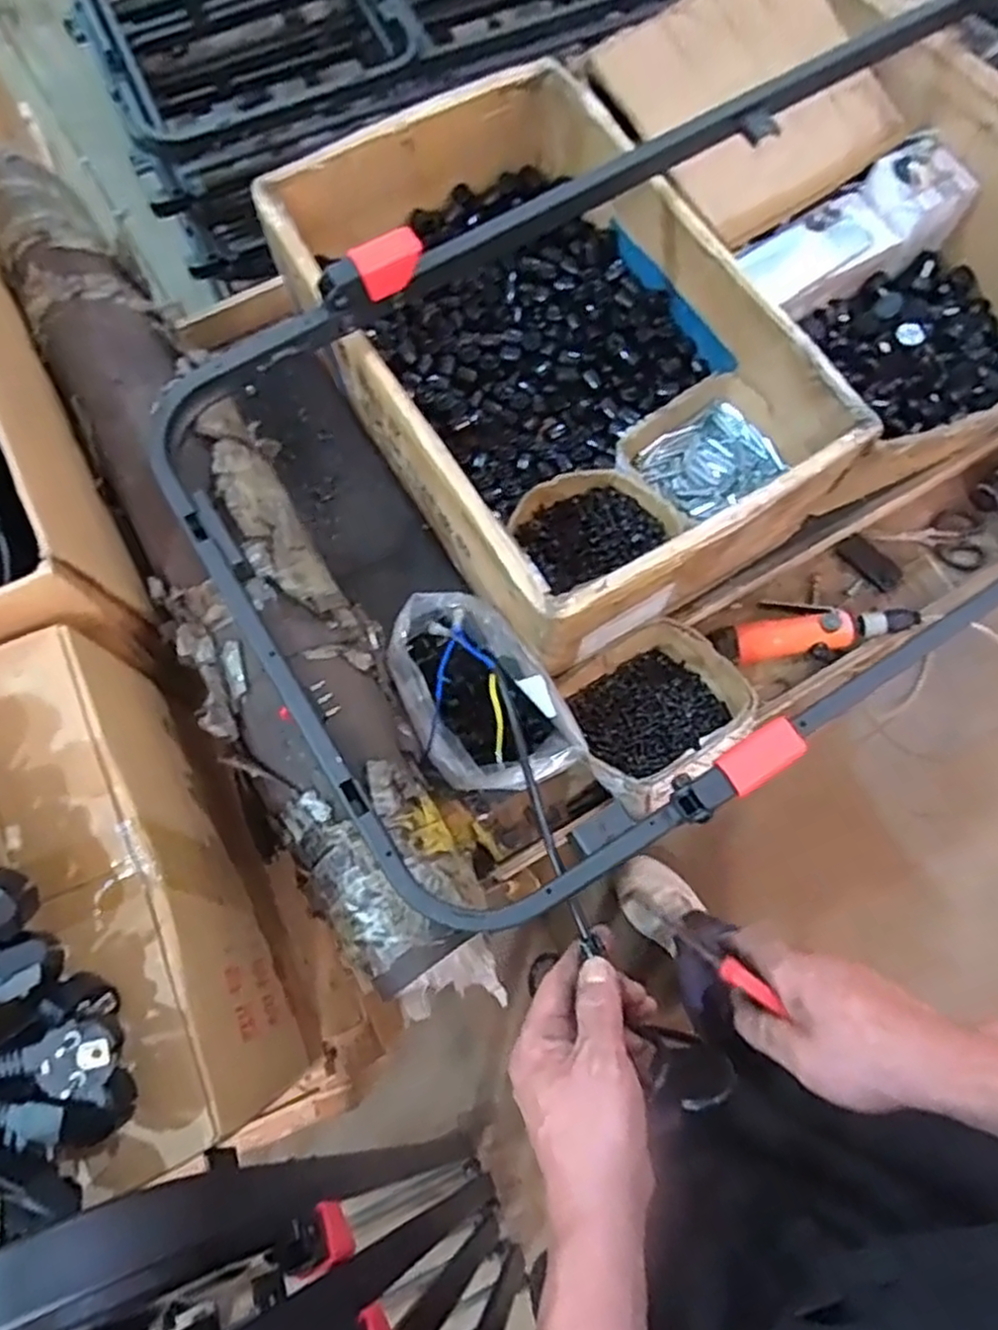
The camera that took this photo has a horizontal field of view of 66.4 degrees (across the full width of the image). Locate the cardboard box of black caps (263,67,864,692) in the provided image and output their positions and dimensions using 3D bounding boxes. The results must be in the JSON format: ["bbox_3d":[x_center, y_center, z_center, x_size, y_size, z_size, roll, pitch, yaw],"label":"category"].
[{"bbox_3d":[0.037,-0.309,0.752,0.346,0.170,0.553,-31,75,-9],"label":"cardboard box of black caps"}]

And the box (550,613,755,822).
[{"bbox_3d":[0.147,0.043,0.713,0.160,0.077,0.152,-33,76,-10],"label":"box"}]

